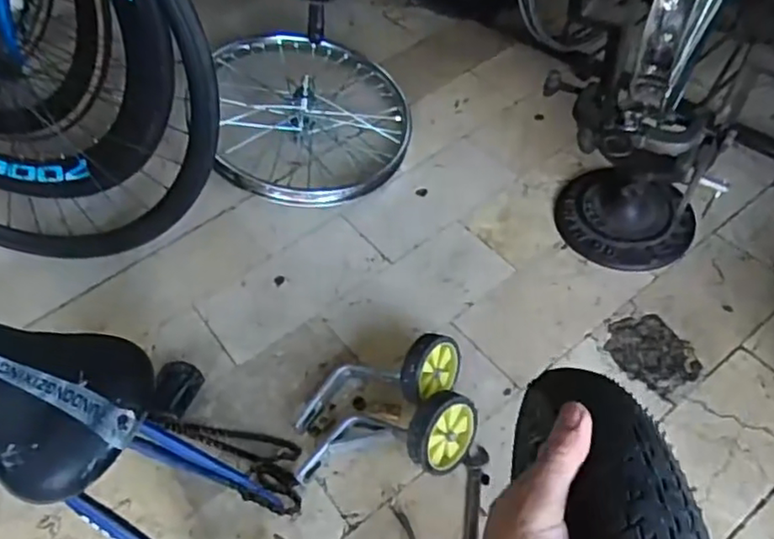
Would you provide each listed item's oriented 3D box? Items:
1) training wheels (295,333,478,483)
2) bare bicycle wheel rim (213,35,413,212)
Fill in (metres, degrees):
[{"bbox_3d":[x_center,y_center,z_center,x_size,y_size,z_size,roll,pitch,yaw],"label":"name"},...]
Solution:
[{"bbox_3d":[-0.005,0.189,0.856,0.240,0.095,0.171,-6,53,1],"label":"training wheels"},{"bbox_3d":[-0.149,-0.285,1.207,0.373,0.124,0.372,6,62,-19],"label":"bare bicycle wheel rim"}]

